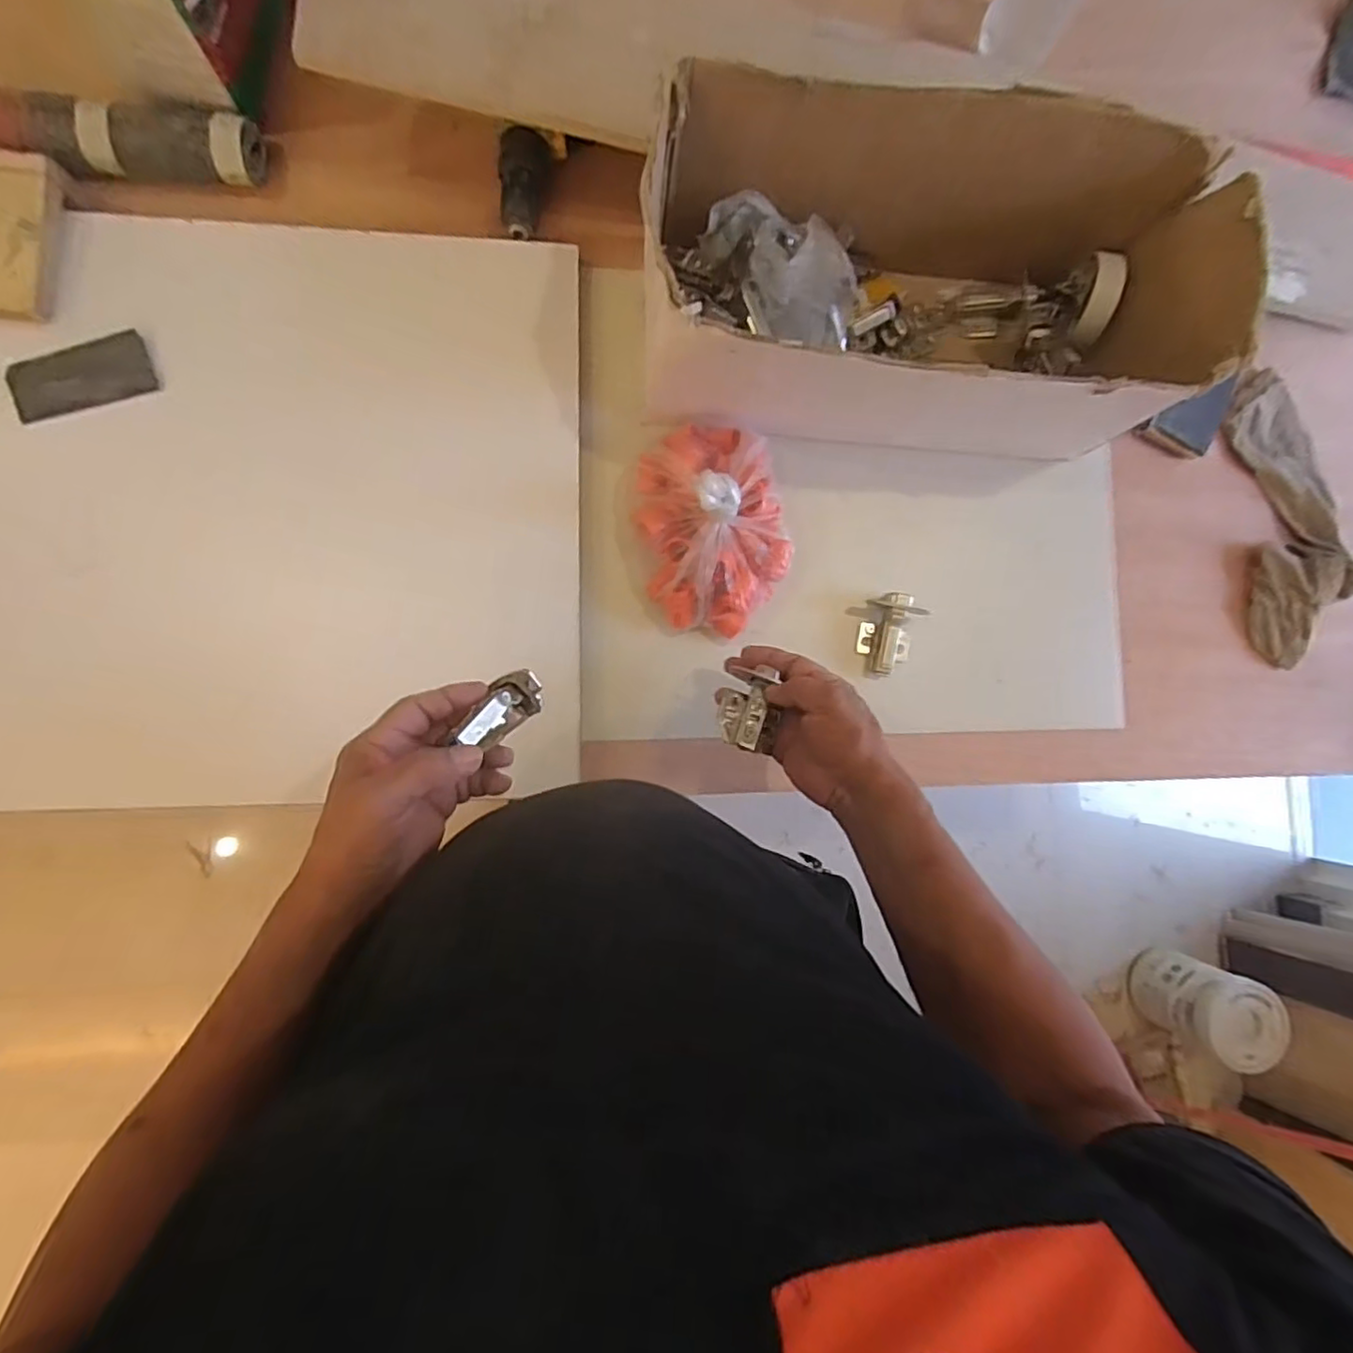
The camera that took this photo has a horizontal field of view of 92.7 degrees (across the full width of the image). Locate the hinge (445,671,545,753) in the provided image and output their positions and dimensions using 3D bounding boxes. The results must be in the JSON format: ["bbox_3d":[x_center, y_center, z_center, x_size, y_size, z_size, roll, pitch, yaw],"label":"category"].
[{"bbox_3d":[-0.123,0.025,0.437,0.034,0.039,0.063,47,53,-4],"label":"hinge"}]

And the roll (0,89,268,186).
[{"bbox_3d":[-0.498,-0.469,0.563,0.249,0.042,0.062,3,86,-6],"label":"roll"}]

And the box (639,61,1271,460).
[{"bbox_3d":[0.207,-0.330,0.556,0.477,0.165,0.218,3,86,-6],"label":"box"}]

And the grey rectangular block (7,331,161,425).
[{"bbox_3d":[-0.507,-0.254,0.549,0.113,0.007,0.046,-18,112,-6],"label":"grey rectangular block"}]

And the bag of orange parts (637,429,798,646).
[{"bbox_3d":[0.034,-0.136,0.580,0.135,0.095,0.194,-14,88,-7],"label":"bag of orange parts"}]

